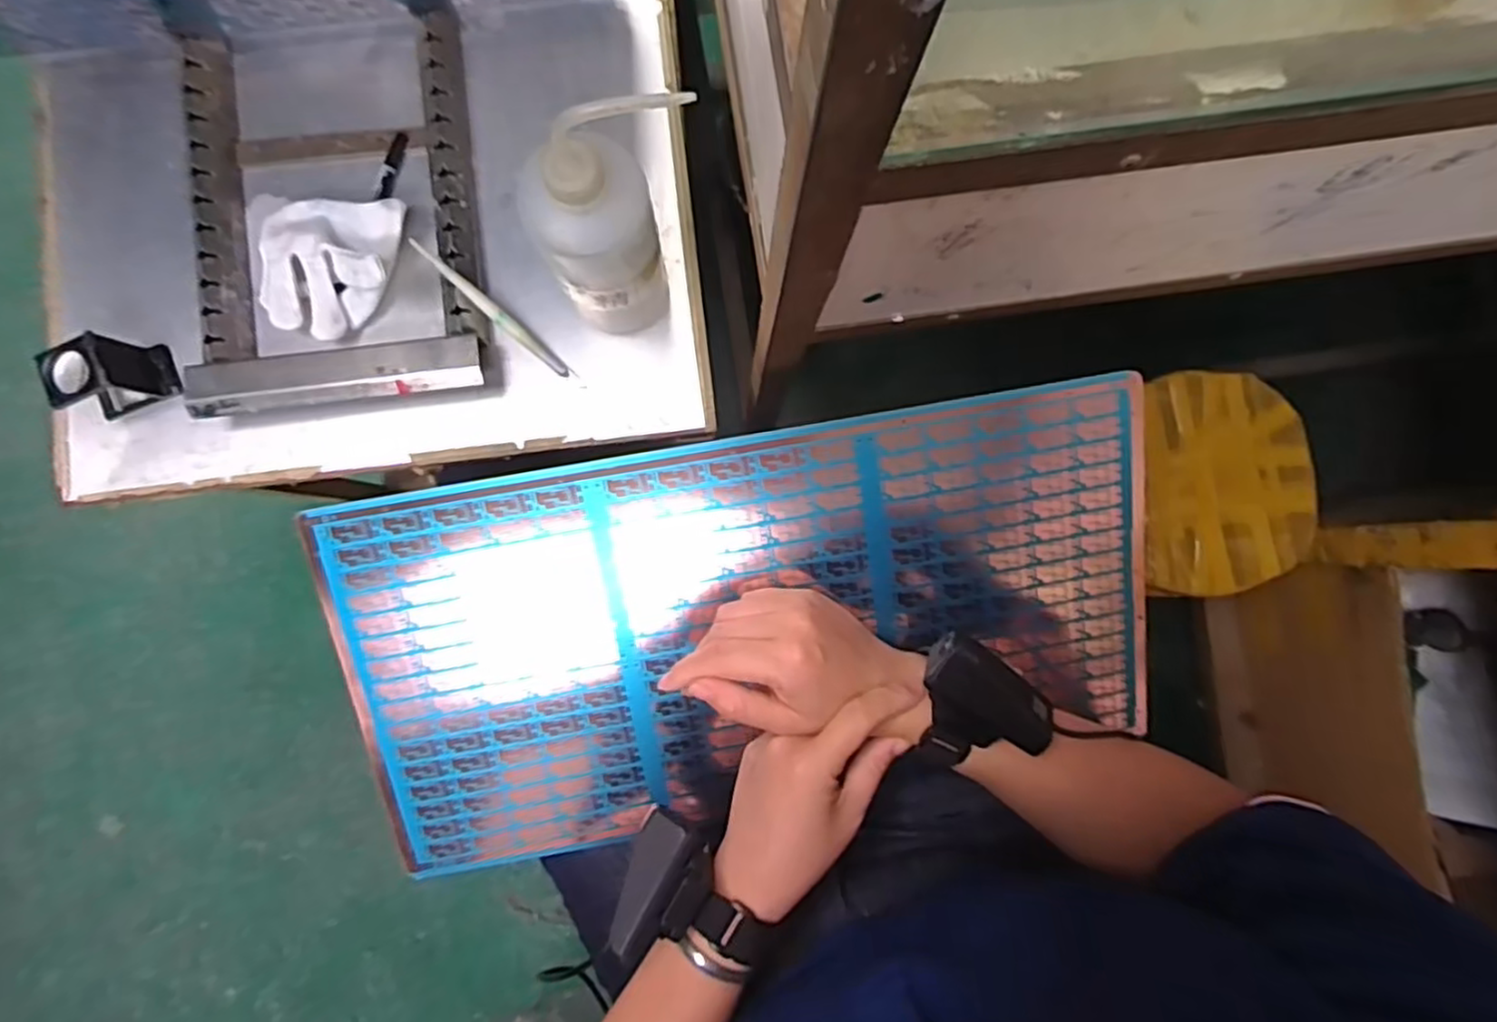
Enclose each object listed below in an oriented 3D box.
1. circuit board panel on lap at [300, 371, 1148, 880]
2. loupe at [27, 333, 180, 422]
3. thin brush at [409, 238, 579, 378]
[{"bbox_3d":[0.008,0.074,0.434,0.485,0.007,0.236,-10,104,-2],"label":"circuit board panel on lap"},{"bbox_3d":[-0.441,-0.094,0.485,0.057,0.050,0.037,-27,88,-3],"label":"loupe"},{"bbox_3d":[-0.181,-0.141,0.504,0.134,0.008,0.010,42,86,-14],"label":"thin brush"}]

